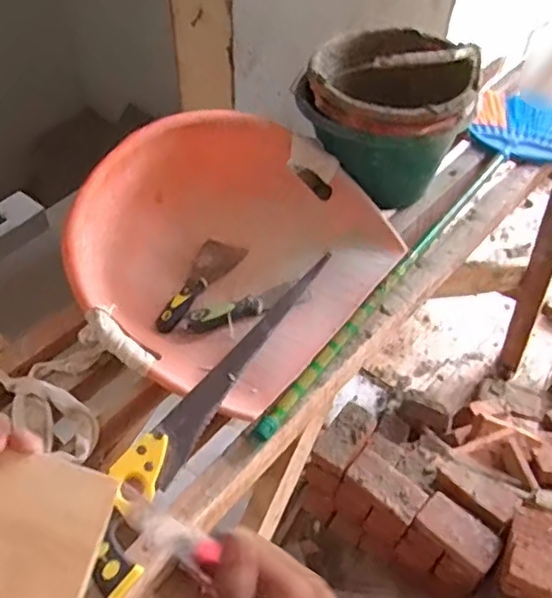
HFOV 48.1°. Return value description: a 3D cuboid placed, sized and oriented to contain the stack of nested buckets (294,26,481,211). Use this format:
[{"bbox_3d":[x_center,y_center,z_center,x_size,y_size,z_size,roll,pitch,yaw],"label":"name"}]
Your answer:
[{"bbox_3d":[0.164,-0.292,0.959,0.251,0.270,0.218,7,50,5],"label":"stack of nested buckets"}]

